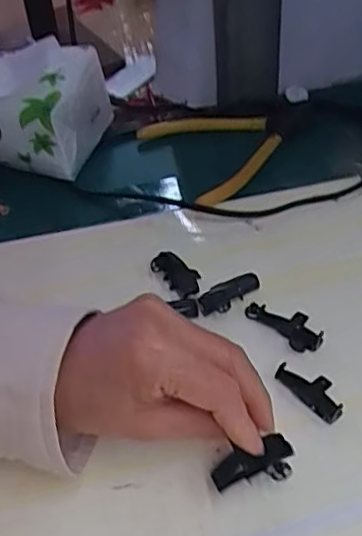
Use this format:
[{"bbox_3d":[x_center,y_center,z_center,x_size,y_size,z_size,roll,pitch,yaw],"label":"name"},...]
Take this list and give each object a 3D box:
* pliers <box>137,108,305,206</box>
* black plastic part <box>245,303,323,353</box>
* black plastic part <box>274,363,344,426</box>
[{"bbox_3d":[0.046,-0.107,0.517,0.130,0.010,0.113,-24,48,-17],"label":"pliers"},{"bbox_3d":[0.066,0.032,0.385,0.025,0.008,0.050,-34,52,-25],"label":"black plastic part"},{"bbox_3d":[0.075,0.067,0.351,0.021,0.008,0.042,-33,51,-24],"label":"black plastic part"}]

